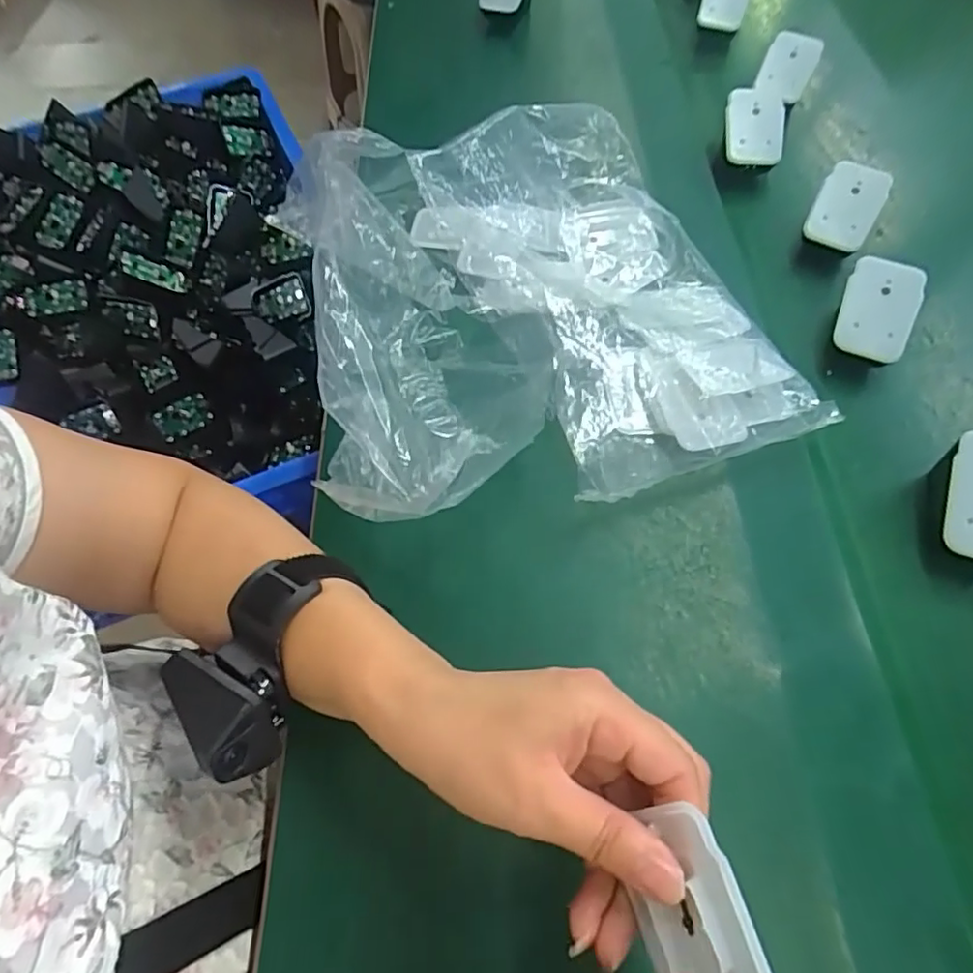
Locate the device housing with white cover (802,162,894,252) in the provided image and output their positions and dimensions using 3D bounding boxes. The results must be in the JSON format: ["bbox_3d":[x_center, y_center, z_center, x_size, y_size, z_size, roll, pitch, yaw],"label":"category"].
[{"bbox_3d":[0.256,-0.198,0.426,0.045,0.014,0.056,25,100,-2],"label":"device housing with white cover"}]

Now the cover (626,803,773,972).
[{"bbox_3d":[0.066,0.141,0.194,0.007,0.043,0.061,10,48,-34],"label":"cover"}]

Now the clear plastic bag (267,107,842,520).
[{"bbox_3d":[0.025,-0.130,0.387,0.276,0.092,0.303,-14,63,-4],"label":"clear plastic bag"}]

